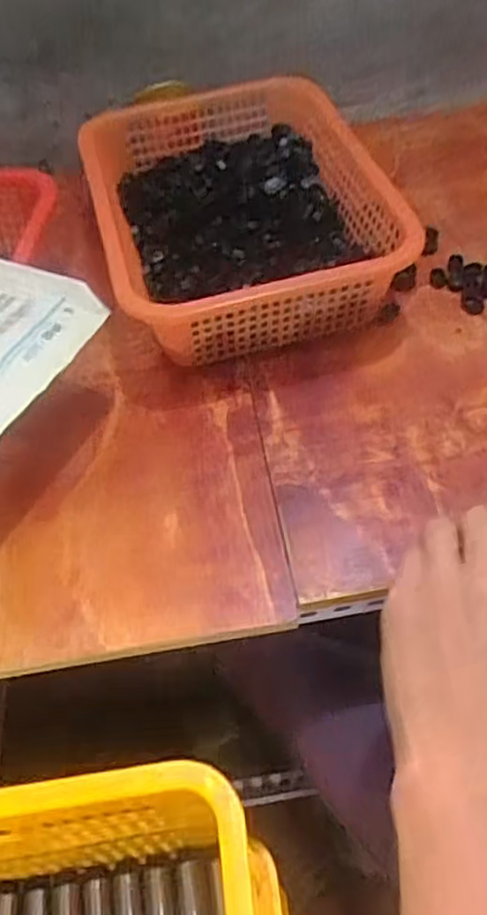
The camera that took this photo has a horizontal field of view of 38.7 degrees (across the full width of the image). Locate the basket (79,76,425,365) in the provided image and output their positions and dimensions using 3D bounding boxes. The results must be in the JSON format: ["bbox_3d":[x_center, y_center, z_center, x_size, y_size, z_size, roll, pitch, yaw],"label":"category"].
[{"bbox_3d":[0.017,-0.233,0.669,0.290,0.099,0.344,-12,55,-4],"label":"basket"}]

